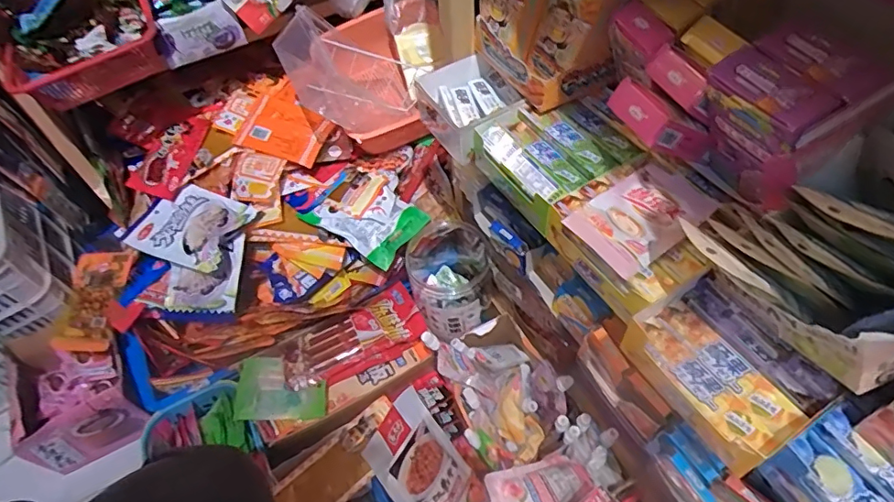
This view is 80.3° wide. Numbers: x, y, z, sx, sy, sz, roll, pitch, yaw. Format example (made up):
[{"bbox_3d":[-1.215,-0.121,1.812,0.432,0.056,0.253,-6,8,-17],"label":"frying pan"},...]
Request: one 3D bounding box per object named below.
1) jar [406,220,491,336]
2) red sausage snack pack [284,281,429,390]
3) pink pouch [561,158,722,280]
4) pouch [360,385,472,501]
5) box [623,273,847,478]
[{"bbox_3d":[0.005,0.044,0.856,0.124,0.155,0.148,-11,54,-3],"label":"jar"},{"bbox_3d":[-0.152,0.142,0.858,0.225,0.026,0.091,-27,57,-15],"label":"red sausage snack pack"},{"bbox_3d":[0.179,-0.035,0.479,0.127,0.021,0.080,-34,59,-19],"label":"pink pouch"},{"bbox_3d":[-0.033,0.299,0.740,0.177,0.017,0.130,54,41,-8],"label":"pouch"},{"bbox_3d":[0.222,0.093,0.426,0.103,0.041,0.130,-28,57,-15],"label":"box"}]

